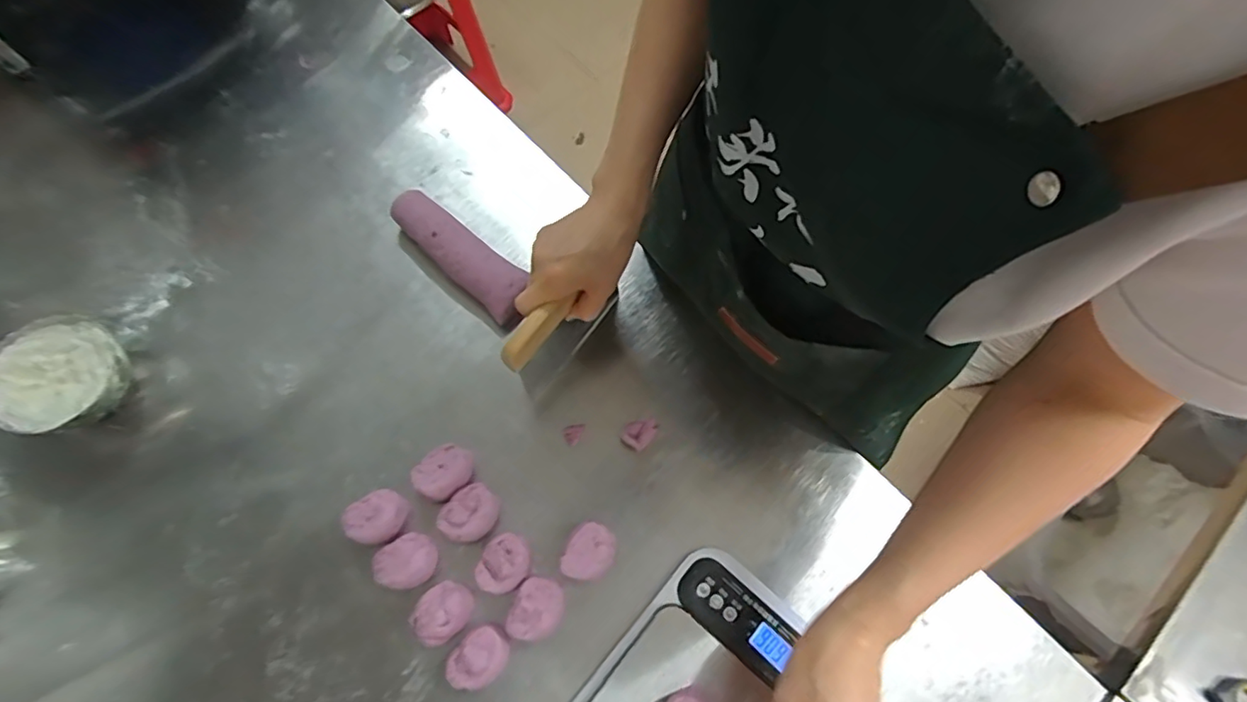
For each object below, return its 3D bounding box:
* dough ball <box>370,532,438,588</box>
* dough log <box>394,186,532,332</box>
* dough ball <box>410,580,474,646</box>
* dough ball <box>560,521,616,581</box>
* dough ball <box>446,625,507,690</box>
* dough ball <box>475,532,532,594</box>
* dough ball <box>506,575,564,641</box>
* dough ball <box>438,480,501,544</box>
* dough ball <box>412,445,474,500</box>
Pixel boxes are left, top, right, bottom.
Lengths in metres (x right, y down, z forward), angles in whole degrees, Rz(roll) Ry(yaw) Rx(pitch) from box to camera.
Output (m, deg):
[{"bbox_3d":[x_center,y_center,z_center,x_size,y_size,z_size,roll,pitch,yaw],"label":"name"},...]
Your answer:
[{"bbox_3d":[-0.190,0.186,0.503,0.049,0.037,0.043,-35,74,-13],"label":"dough ball"},{"bbox_3d":[-0.167,-0.099,0.592,0.182,0.043,0.052,42,74,13],"label":"dough log"},{"bbox_3d":[-0.154,0.222,0.487,0.042,0.037,0.049,42,74,13],"label":"dough ball"},{"bbox_3d":[-0.031,0.178,0.501,0.038,0.030,0.051,42,73,14],"label":"dough ball"},{"bbox_3d":[-0.121,0.257,0.475,0.051,0.036,0.041,-40,76,-14],"label":"dough ball"},{"bbox_3d":[-0.106,0.187,0.502,0.044,0.034,0.051,26,71,8],"label":"dough ball"},{"bbox_3d":[-0.074,0.220,0.484,0.041,0.035,0.049,16,69,5],"label":"dough ball"},{"bbox_3d":[-0.140,0.147,0.518,0.045,0.036,0.052,31,72,10],"label":"dough ball"},{"bbox_3d":[-0.165,0.112,0.526,0.040,0.024,0.052,39,72,13],"label":"dough ball"}]

